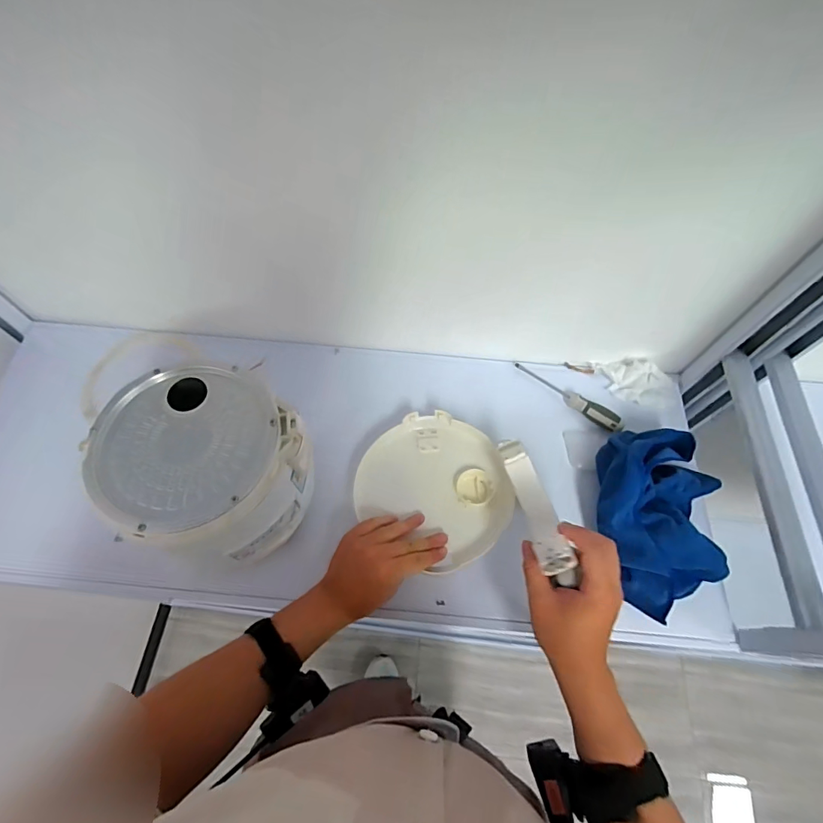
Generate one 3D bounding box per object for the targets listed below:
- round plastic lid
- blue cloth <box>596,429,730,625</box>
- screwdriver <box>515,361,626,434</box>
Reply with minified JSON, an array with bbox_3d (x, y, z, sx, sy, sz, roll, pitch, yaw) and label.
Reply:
[{"bbox_3d":[0.035,0.095,0.584,0.199,0.031,0.187,1,63,-2],"label":"round plastic lid"},{"bbox_3d":[0.324,0.135,0.557,0.154,0.085,0.234,13,64,4],"label":"blue cloth"},{"bbox_3d":[0.247,-0.028,0.681,0.183,0.029,0.026,39,68,16],"label":"screwdriver"}]

